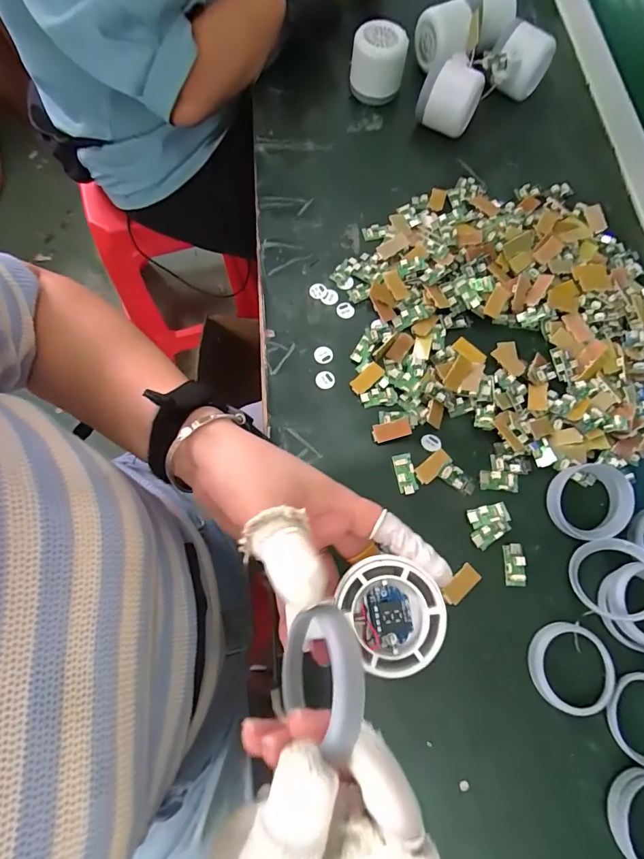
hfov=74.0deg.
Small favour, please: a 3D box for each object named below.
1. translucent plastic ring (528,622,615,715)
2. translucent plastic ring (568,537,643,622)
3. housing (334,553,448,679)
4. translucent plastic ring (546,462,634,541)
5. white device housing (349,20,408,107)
[{"bbox_3d":[0.181,0.172,0.311,0.057,0.010,0.059,0,72,-1],"label":"translucent plastic ring"},{"bbox_3d":[0.221,0.112,0.320,0.060,0.008,0.057,-13,57,21],"label":"translucent plastic ring"},{"bbox_3d":[0.037,0.094,0.221,0.048,0.010,0.056,-24,74,-9],"label":"housing"},{"bbox_3d":[0.213,0.058,0.341,0.060,0.021,0.057,0,72,-1],"label":"translucent plastic ring"},{"bbox_3d":[0.063,-0.416,0.491,0.061,0.055,0.056,7,71,1],"label":"white device housing"}]

